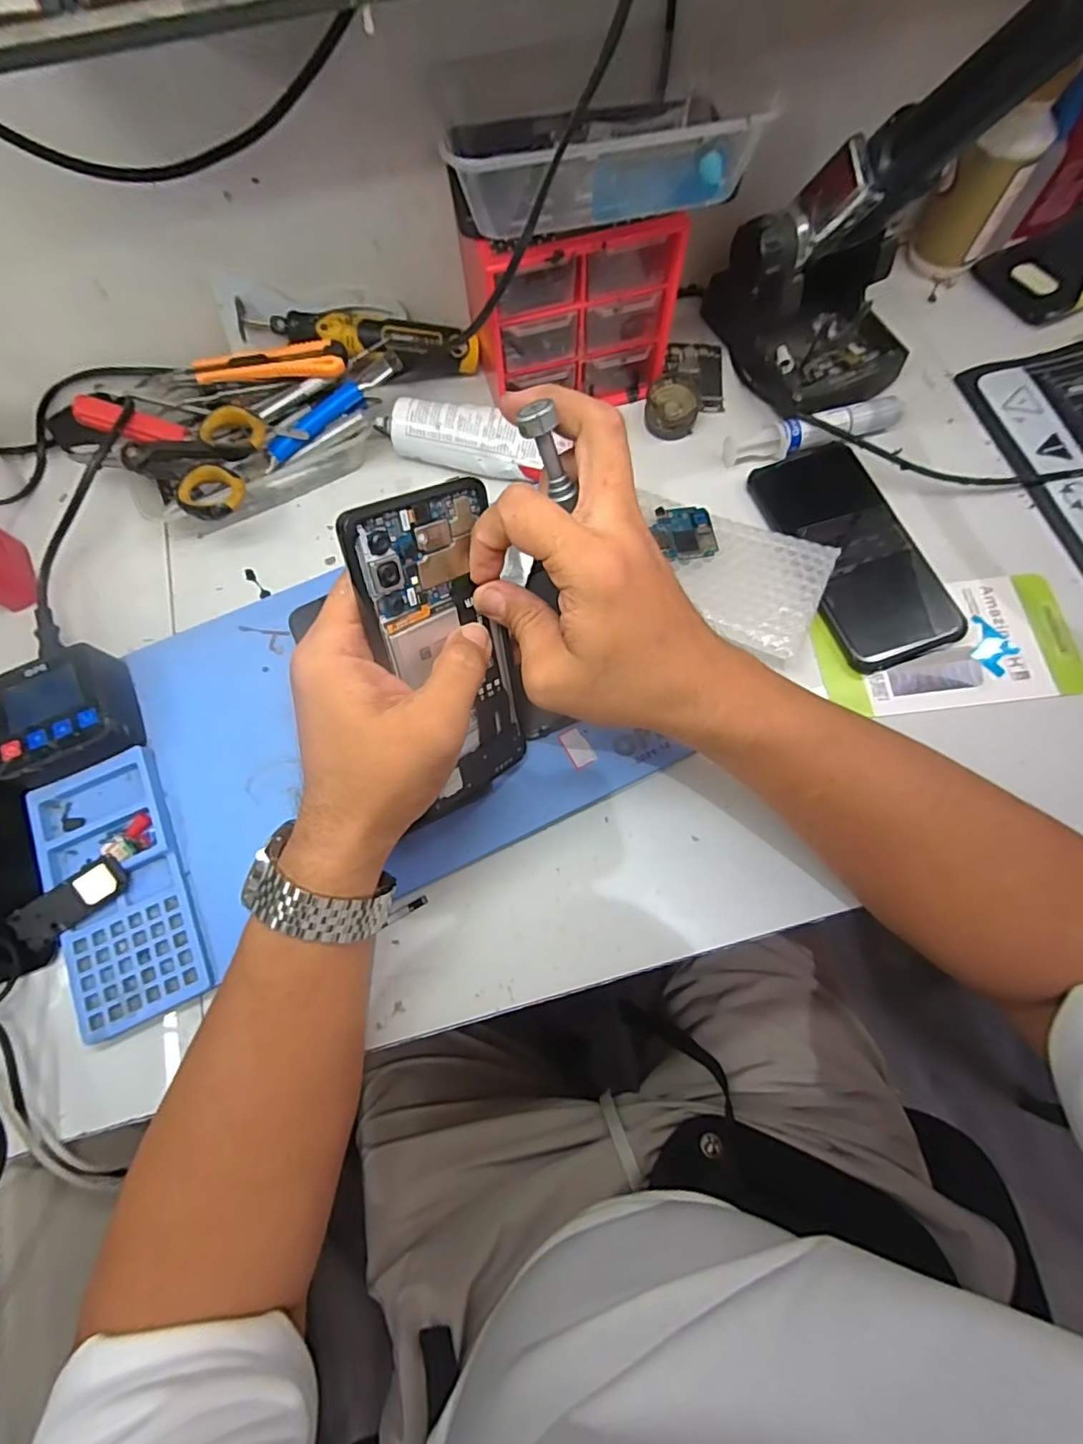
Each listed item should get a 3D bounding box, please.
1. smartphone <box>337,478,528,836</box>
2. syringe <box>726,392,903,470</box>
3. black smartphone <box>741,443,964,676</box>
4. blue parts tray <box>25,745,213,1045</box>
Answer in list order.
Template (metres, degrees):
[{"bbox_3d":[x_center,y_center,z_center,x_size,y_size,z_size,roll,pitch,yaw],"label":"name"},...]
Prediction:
[{"bbox_3d":[-0.044,-0.026,0.287,0.007,0.167,0.079,24,41,39],"label":"smartphone"},{"bbox_3d":[0.199,-0.210,0.418,0.130,0.023,0.024,-18,73,-4],"label":"syringe"},{"bbox_3d":[0.213,-0.119,0.390,0.087,0.017,0.167,-21,73,-5],"label":"black smartphone"},{"bbox_3d":[-0.241,0.093,0.330,0.069,0.017,0.150,-25,73,-6],"label":"blue parts tray"}]

